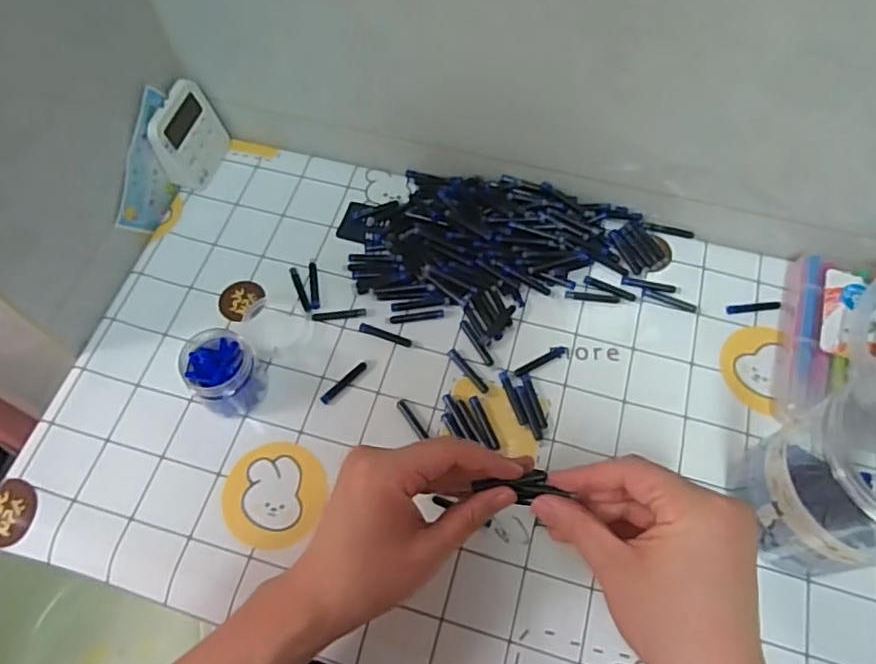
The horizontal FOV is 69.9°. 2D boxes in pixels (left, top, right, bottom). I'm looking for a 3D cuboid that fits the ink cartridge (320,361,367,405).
[{"bbox_3d":[-0.076,0.041,0.507,0.008,0.004,0.046,40,69,18],"label":"ink cartridge"}]

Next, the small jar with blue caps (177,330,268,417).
[{"bbox_3d":[-0.165,0.032,0.484,0.054,0.056,0.054,0,63,0],"label":"small jar with blue caps"}]

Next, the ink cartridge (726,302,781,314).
[{"bbox_3d":[0.272,-0.021,0.541,0.046,0.005,0.008,-4,63,-3],"label":"ink cartridge"}]

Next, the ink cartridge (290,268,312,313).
[{"bbox_3d":[-0.120,-0.037,0.548,0.007,0.004,0.049,-21,65,-11],"label":"ink cartridge"}]

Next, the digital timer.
[{"bbox_3d":[-0.229,-0.182,0.584,0.025,0.078,0.076,14,64,7],"label":"digital timer"}]

